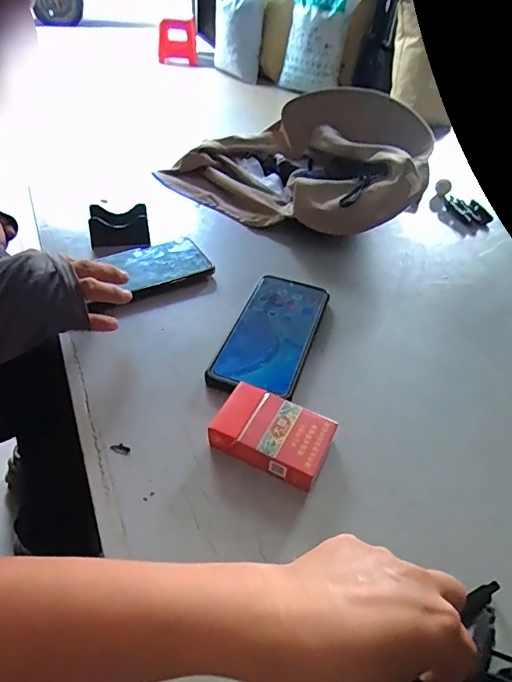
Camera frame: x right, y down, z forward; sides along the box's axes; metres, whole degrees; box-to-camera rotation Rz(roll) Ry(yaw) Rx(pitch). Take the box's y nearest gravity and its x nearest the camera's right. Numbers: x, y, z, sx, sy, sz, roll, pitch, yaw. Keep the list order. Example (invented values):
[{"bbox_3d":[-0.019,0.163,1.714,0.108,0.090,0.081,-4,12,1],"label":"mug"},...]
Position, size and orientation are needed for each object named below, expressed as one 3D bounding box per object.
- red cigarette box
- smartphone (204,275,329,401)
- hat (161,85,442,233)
[{"bbox_3d":[0.013,0.075,0.369,0.087,0.027,0.056,20,45,15],"label":"red cigarette box"},{"bbox_3d":[0.017,-0.007,0.461,0.078,0.017,0.169,17,44,11],"label":"smartphone"},{"bbox_3d":[0.053,-0.262,0.667,0.367,0.118,0.247,19,44,13],"label":"hat"}]

